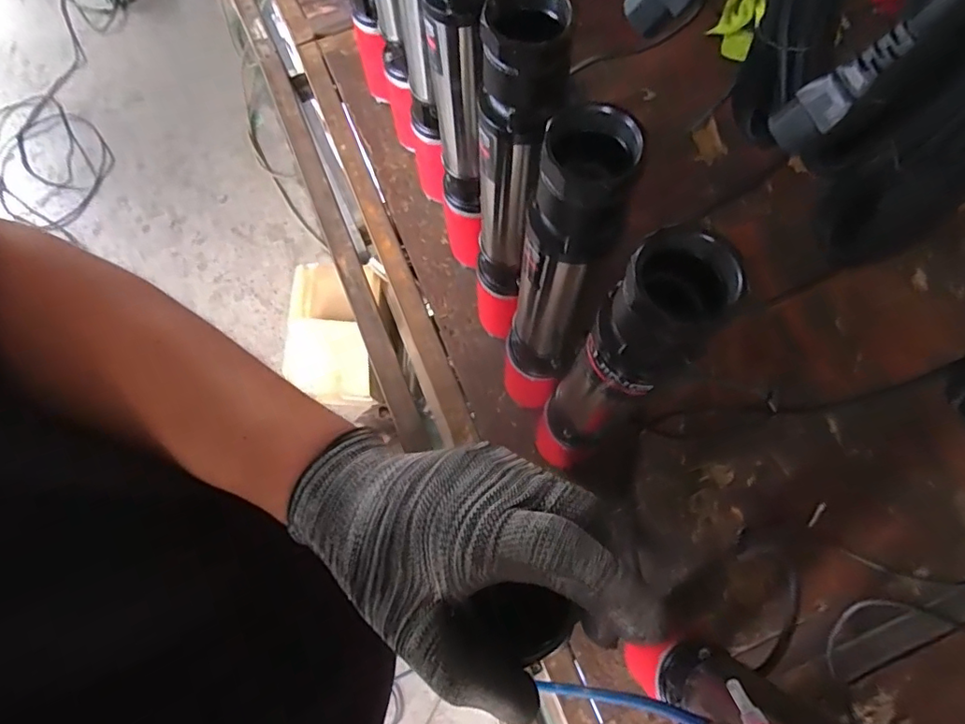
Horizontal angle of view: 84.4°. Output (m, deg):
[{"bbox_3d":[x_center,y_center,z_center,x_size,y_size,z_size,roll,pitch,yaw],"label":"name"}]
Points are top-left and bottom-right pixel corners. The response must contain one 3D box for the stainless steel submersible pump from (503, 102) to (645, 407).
[{"bbox_3d":[0.054,-0.046,0.451,0.059,0.374,0.072,13,73,5],"label":"stainless steel submersible pump"}]

